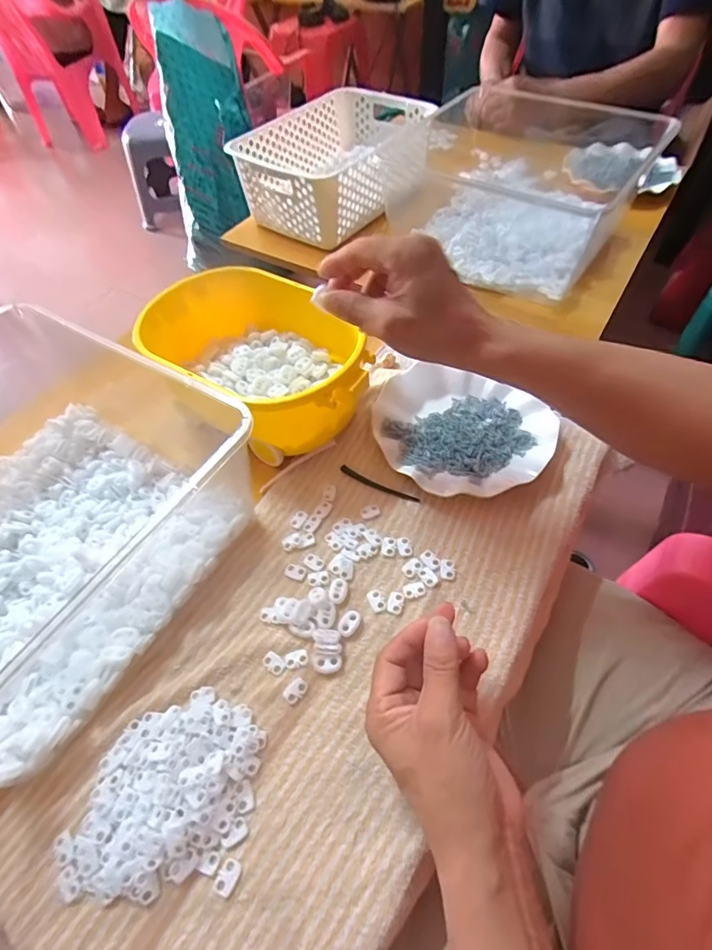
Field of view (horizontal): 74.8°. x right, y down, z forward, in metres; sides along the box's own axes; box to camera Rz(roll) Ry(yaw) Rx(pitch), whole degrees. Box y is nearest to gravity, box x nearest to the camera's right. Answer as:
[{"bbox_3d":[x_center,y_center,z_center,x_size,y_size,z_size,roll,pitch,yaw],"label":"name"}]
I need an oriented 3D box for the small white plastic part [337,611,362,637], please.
[{"bbox_3d":[-0.006,0.123,0.387,0.015,0.007,0.023,27,61,21],"label":"small white plastic part"}]

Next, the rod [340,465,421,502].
[{"bbox_3d":[0.022,0.010,0.466,0.088,0.004,0.009,26,60,20],"label":"rod"}]

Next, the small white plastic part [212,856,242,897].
[{"bbox_3d":[-0.082,0.256,0.297,0.013,0.004,0.019,17,58,15],"label":"small white plastic part"}]

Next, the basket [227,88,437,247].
[{"bbox_3d":[-0.025,-0.508,0.769,0.216,0.112,0.311,30,62,22],"label":"basket"}]

